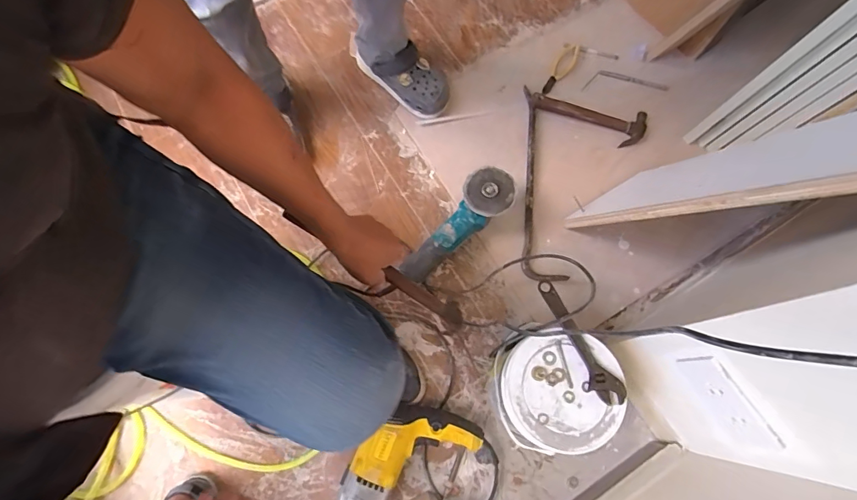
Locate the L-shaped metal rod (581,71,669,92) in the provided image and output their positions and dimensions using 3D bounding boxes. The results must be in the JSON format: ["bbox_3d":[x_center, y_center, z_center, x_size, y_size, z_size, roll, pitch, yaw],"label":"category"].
[{"bbox_3d":[0.463,-0.401,1.030,0.208,0.015,0.057,-3,73,0],"label":"L-shaped metal rod"}]

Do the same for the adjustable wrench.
[{"bbox_3d":[0.218,0.137,0.642,0.041,0.012,0.196,-31,75,-8],"label":"adjustable wrench"}]

